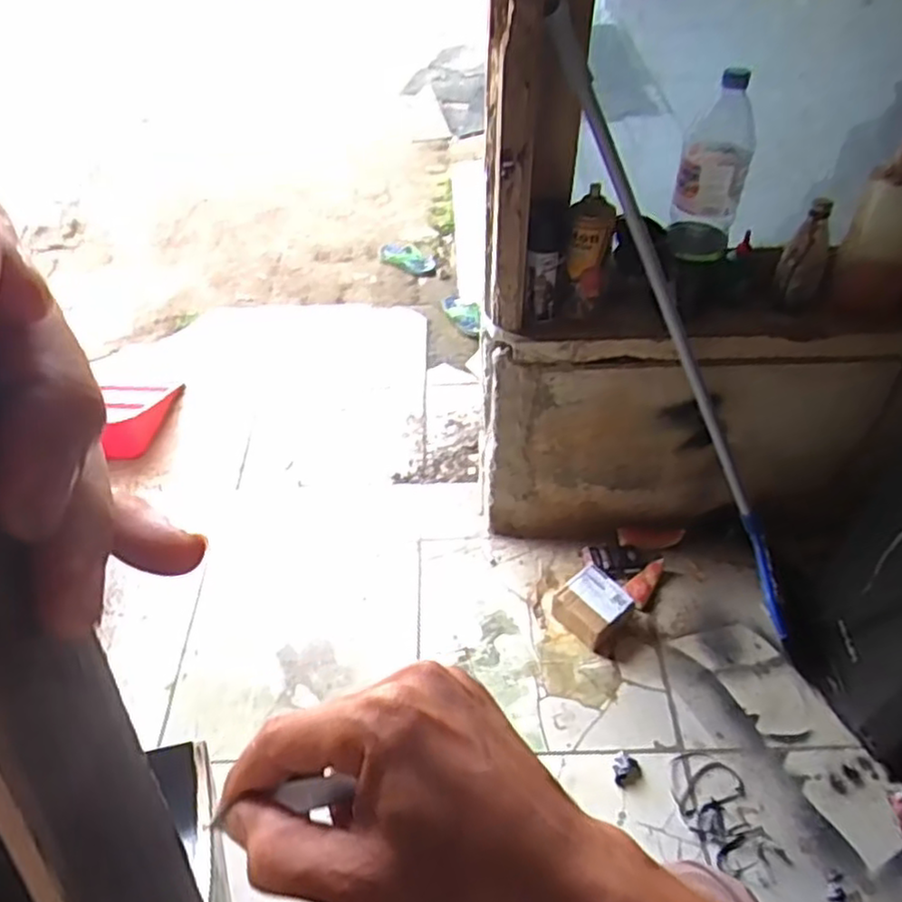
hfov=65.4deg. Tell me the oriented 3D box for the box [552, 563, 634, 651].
[{"bbox_3d":[0.239,0.263,1.192,0.101,0.075,0.107,-31,54,-25],"label":"box"}]

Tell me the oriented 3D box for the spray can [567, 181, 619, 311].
[{"bbox_3d":[0.198,-0.280,1.003,0.062,0.155,0.048,4,47,8],"label":"spray can"}]

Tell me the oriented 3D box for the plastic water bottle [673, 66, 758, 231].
[{"bbox_3d":[0.337,-0.370,0.900,0.086,0.186,0.068,16,49,16],"label":"plastic water bottle"}]

